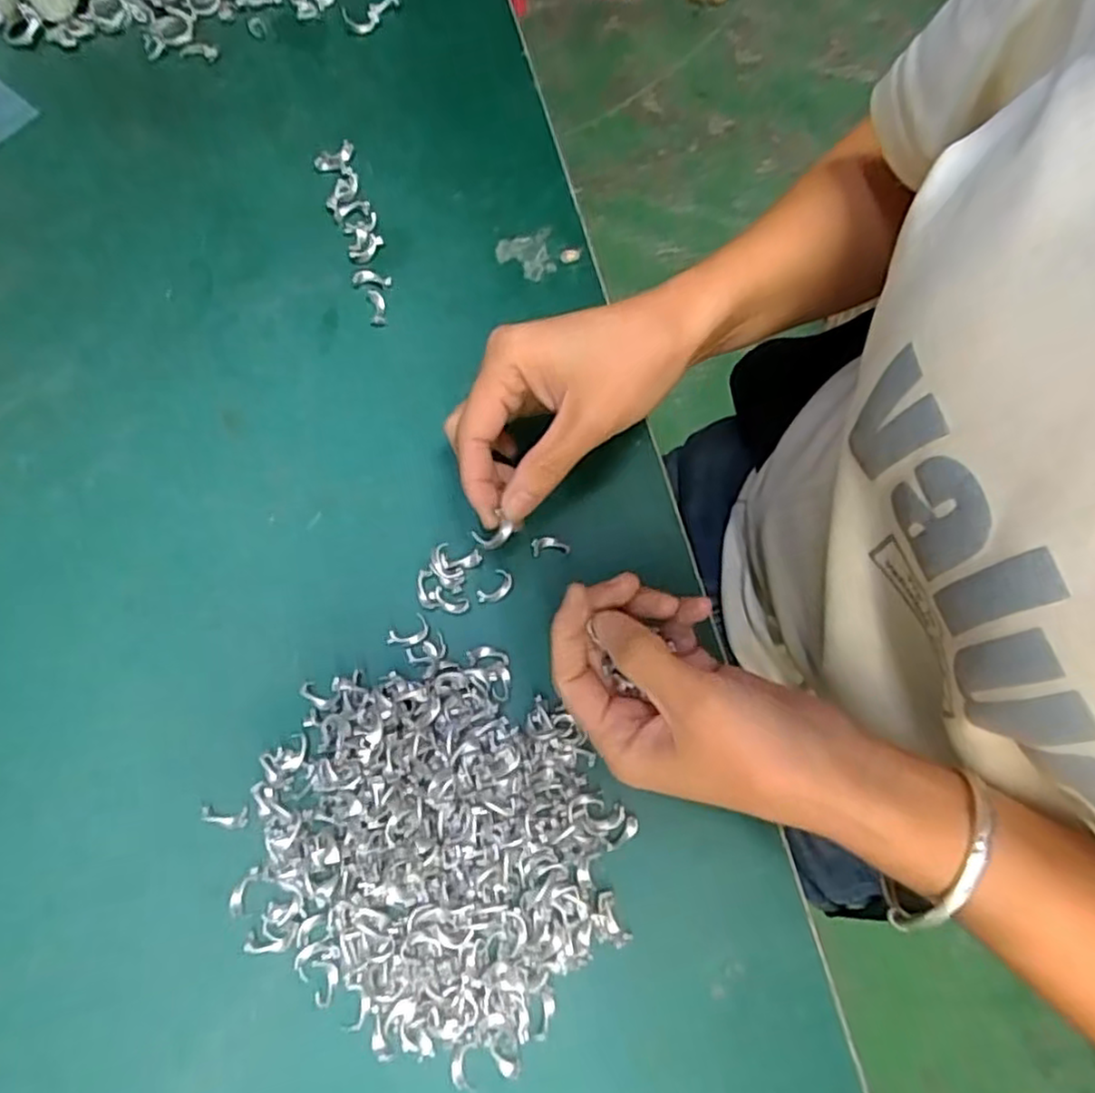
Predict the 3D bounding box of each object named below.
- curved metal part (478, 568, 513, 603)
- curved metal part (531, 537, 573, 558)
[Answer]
[{"bbox_3d":[-0.025,0.020,0.335,0.011,0.004,0.019,39,76,9],"label":"curved metal part"},{"bbox_3d":[0.001,0.000,0.343,0.019,0.004,0.009,-9,74,-5],"label":"curved metal part"}]

